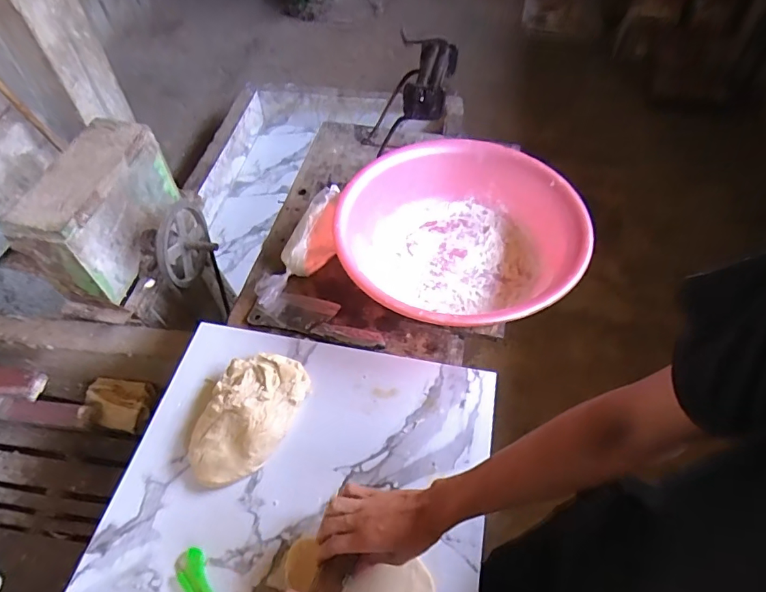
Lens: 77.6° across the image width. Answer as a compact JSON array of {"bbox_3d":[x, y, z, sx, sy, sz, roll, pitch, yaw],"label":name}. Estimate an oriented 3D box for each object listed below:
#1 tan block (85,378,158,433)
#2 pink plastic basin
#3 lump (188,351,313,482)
[{"bbox_3d":[-0.622,0.253,1.121,0.154,0.041,0.111,7,53,6],"label":"tan block"},{"bbox_3d":[0.129,-0.106,0.846,0.394,0.151,0.406,0,53,1],"label":"pink plastic basin"},{"bbox_3d":[-0.193,0.169,0.683,0.128,0.048,0.195,13,54,10],"label":"lump"}]

